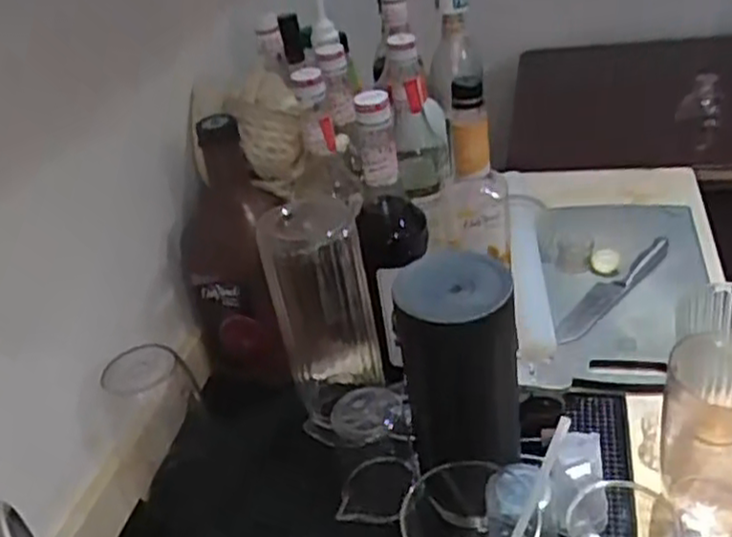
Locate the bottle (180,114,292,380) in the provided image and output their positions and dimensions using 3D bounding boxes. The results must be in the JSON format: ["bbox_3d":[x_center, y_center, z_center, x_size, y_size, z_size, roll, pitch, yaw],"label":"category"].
[{"bbox_3d":[-0.138,-0.005,0.757,0.102,0.274,0.087,-3,34,10],"label":"bottle"}]

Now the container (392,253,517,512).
[{"bbox_3d":[0.071,0.086,0.559,0.085,0.184,0.079,-7,33,4],"label":"container"}]

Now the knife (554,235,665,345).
[{"bbox_3d":[0.279,0.025,0.827,0.185,0.013,0.027,-36,43,-20],"label":"knife"}]

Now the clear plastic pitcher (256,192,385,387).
[{"bbox_3d":[-0.038,0.041,0.695,0.088,0.226,0.080,-9,33,1],"label":"clear plastic pitcher"}]

